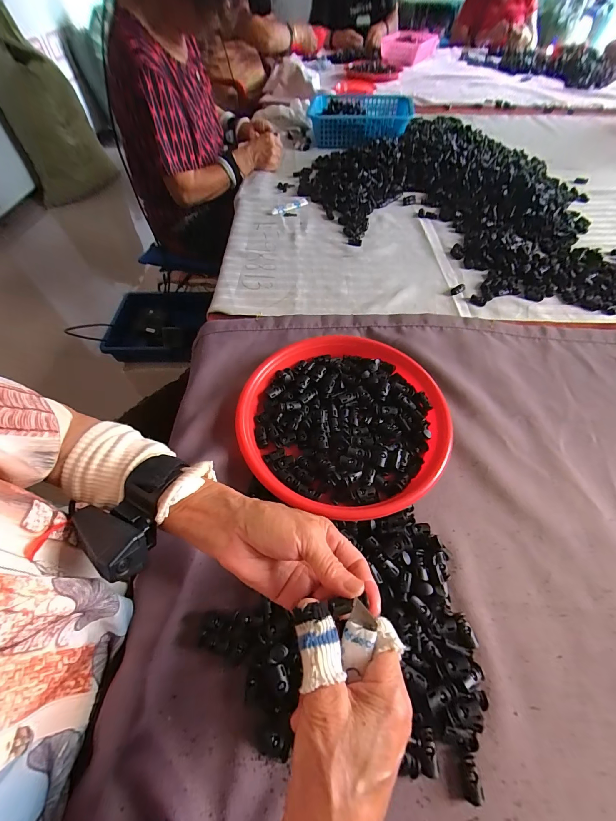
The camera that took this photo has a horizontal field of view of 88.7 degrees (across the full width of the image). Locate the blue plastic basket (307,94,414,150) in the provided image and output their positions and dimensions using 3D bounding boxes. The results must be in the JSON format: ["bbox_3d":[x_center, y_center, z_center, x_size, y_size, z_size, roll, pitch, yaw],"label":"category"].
[{"bbox_3d":[0.152,-0.865,0.929,0.286,0.079,0.213,1,57,0],"label":"blue plastic basket"}]

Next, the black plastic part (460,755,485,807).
[{"bbox_3d":[0.123,0.277,0.237,0.012,0.010,0.025,4,57,2],"label":"black plastic part"}]

